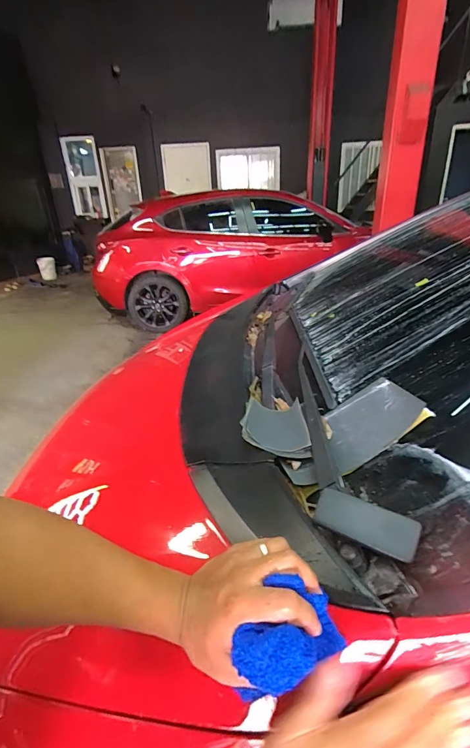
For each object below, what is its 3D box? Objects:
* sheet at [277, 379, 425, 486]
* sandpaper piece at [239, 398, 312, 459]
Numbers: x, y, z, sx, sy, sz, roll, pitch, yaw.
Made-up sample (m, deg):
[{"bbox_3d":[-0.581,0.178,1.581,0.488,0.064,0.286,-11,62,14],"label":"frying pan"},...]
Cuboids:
[{"bbox_3d":[0.176,0.085,0.589,0.224,0.031,0.147,-35,24,8],"label":"sheet"},{"bbox_3d":[0.070,0.088,0.651,0.110,0.055,0.172,-1,13,3],"label":"sandpaper piece"}]

